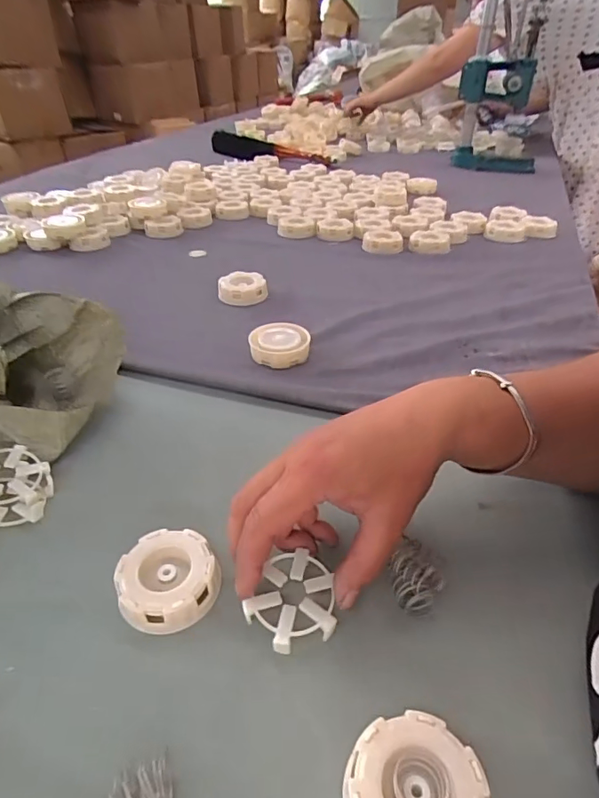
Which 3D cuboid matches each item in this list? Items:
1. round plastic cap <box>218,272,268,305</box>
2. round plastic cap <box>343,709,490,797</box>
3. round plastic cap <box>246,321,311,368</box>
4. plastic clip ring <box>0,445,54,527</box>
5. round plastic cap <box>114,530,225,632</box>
[{"bbox_3d":[-0.074,-0.147,0.651,0.062,0.022,0.062,-1,38,0],"label":"round plastic cap"},{"bbox_3d":[0.051,0.180,0.223,0.061,0.021,0.059,-1,38,0],"label":"round plastic cap"},{"bbox_3d":[-0.021,-0.059,0.536,0.062,0.022,0.062,-1,38,0],"label":"round plastic cap"},{"bbox_3d":[-0.216,0.066,0.367,0.059,0.030,0.063,-1,38,0],"label":"plastic clip ring"},{"bbox_3d":[-0.082,0.112,0.312,0.060,0.021,0.058,-1,38,0],"label":"round plastic cap"}]

